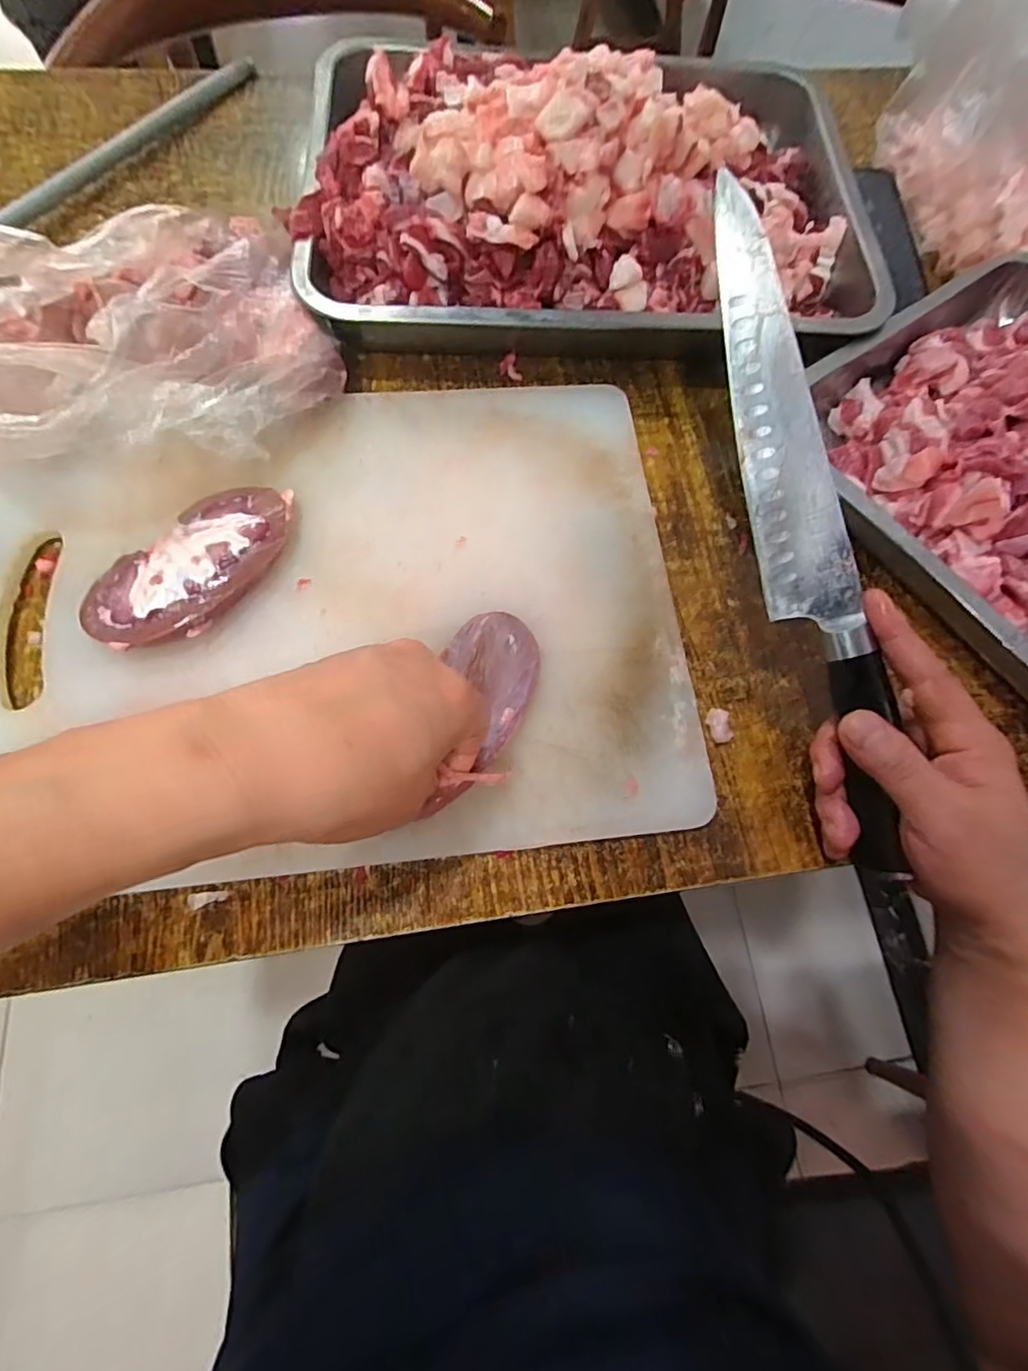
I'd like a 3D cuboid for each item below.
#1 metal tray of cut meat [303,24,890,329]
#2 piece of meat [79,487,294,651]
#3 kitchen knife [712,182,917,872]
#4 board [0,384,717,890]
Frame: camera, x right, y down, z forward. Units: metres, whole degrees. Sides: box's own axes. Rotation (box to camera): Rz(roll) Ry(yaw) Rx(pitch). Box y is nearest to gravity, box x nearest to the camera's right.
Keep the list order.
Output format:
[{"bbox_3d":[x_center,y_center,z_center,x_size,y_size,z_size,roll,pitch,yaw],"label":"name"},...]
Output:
[{"bbox_3d":[0.049,-0.365,0.391,0.389,0.082,0.296,-5,72,-5],"label":"metal tray of cut meat"},{"bbox_3d":[-0.173,-0.066,0.315,0.065,0.021,0.119,41,74,10],"label":"piece of meat"},{"bbox_3d":[0.140,-0.065,0.276,0.033,0.024,0.325,-17,94,-6],"label":"kitchen knife"},{"bbox_3d":[-0.100,-0.048,0.318,0.380,0.022,0.283,-4,71,-7],"label":"board"}]

